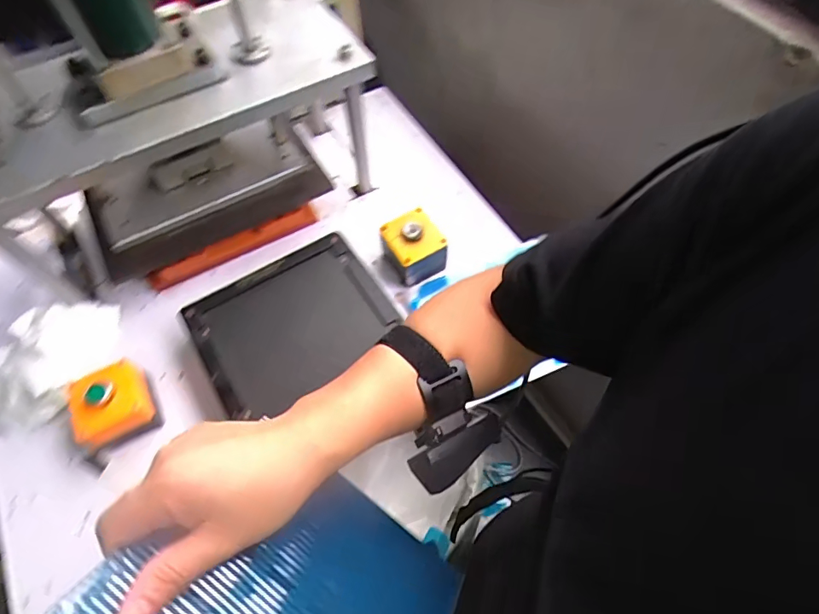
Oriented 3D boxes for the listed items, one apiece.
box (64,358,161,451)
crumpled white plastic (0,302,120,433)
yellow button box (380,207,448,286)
[{"bbox_3d":[-0.351,0.114,0.581,0.081,0.067,0.083,-32,66,-18],"label":"box"},{"bbox_3d":[-0.474,0.068,0.628,0.177,0.055,0.156,-18,62,-11],"label":"crumpled white plastic"},{"bbox_3d":[0.003,-0.083,0.691,0.075,0.065,0.083,-25,64,-14],"label":"yellow button box"}]

